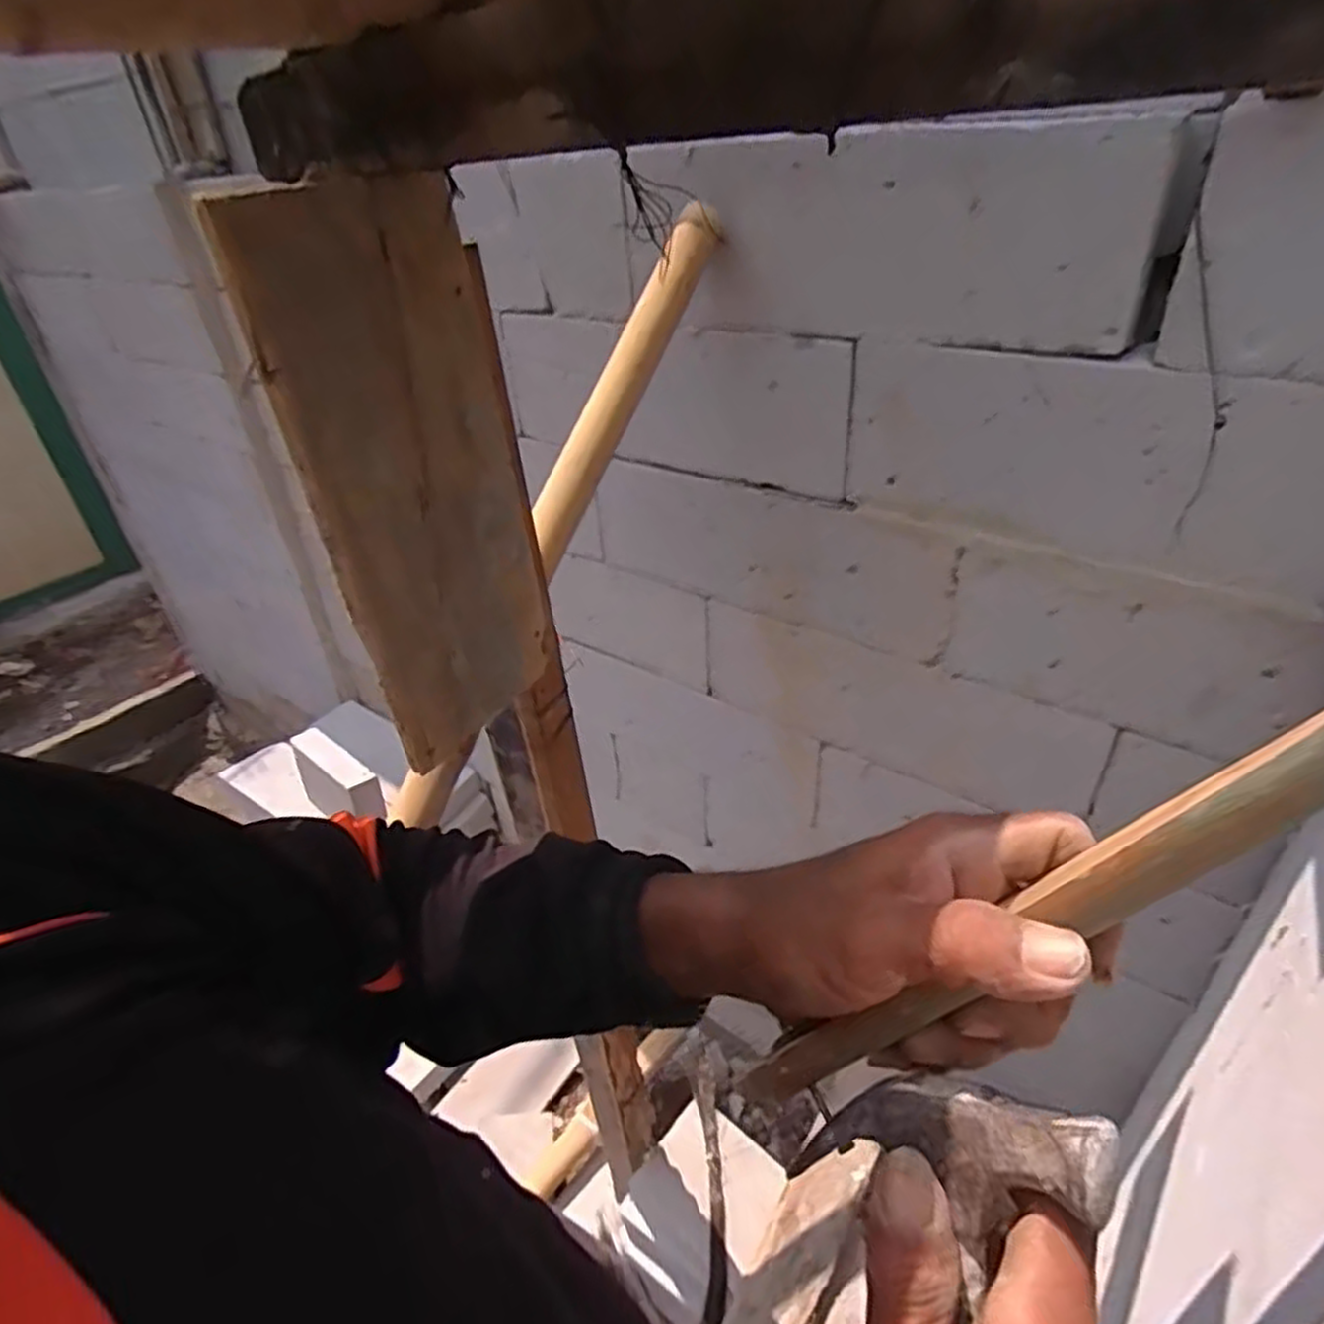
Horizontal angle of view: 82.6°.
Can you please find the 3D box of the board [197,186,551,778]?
[{"bbox_3d":[-0.176,-0.120,0.576,0.034,0.414,0.170,24,46,34],"label":"board"}]

